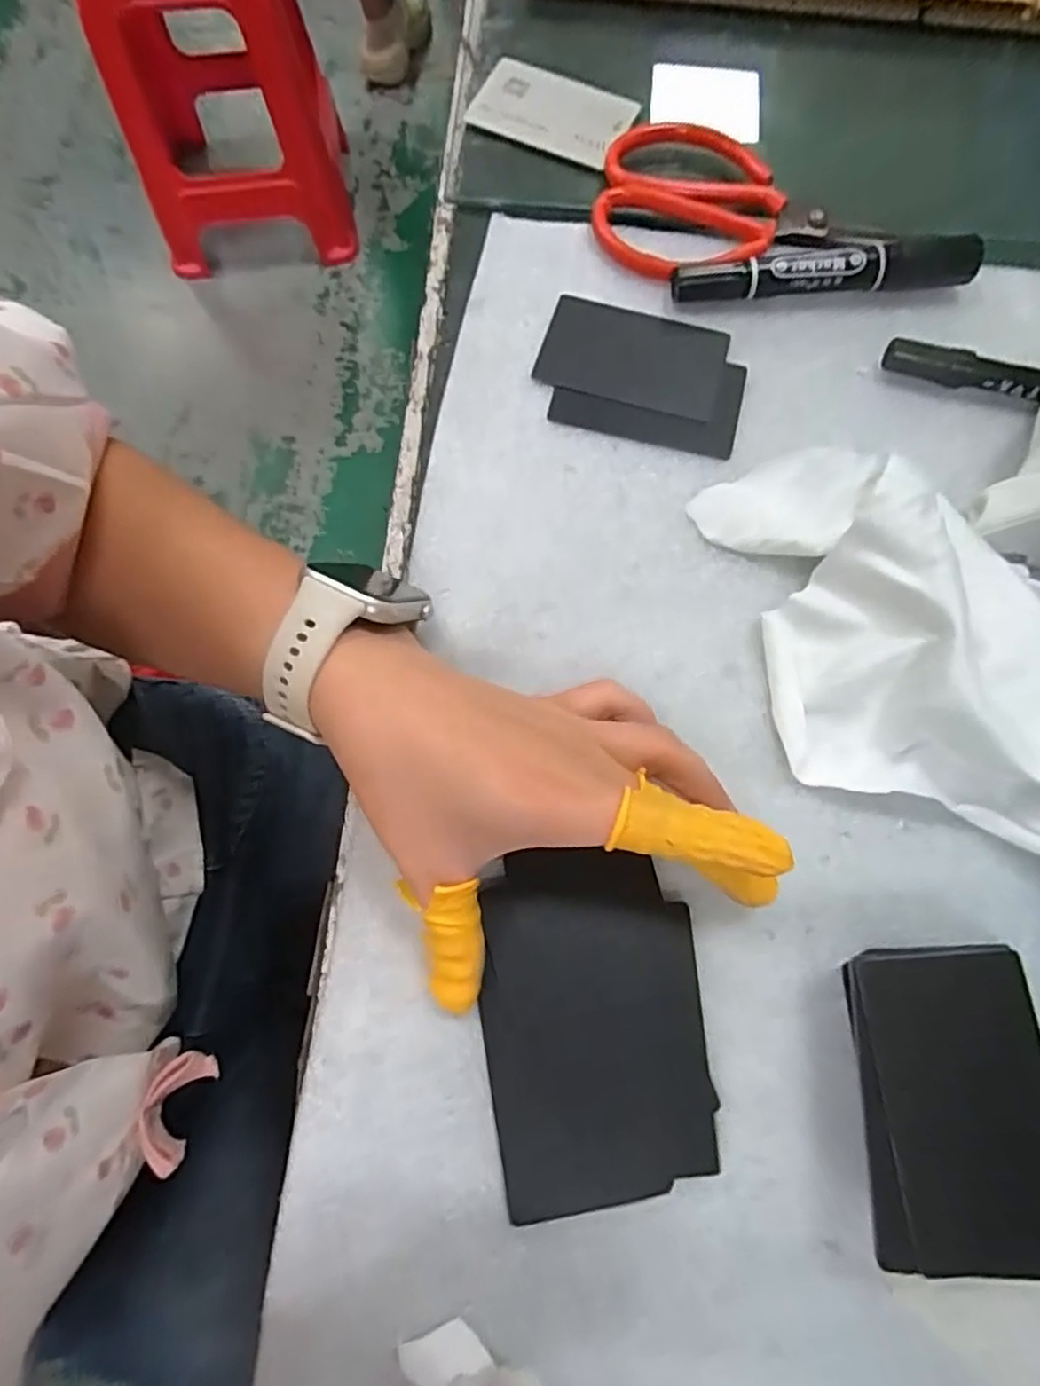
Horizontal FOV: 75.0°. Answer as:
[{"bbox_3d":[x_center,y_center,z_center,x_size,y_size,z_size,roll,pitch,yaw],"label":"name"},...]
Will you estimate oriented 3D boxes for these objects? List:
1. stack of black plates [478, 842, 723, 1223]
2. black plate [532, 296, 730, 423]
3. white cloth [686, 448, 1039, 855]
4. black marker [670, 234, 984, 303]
[{"bbox_3d":[0.026,0.114,0.236,0.074,0.006,0.110,-5,74,-1],"label":"stack of black plates"},{"bbox_3d":[0.053,-0.159,0.320,0.083,0.004,0.054,16,72,4],"label":"black plate"},{"bbox_3d":[0.153,-0.018,0.256,0.111,0.043,0.192,-15,74,-4],"label":"white cloth"},{"bbox_3d":[0.146,-0.202,0.323,0.143,0.020,0.020,-3,74,0],"label":"black marker"}]

